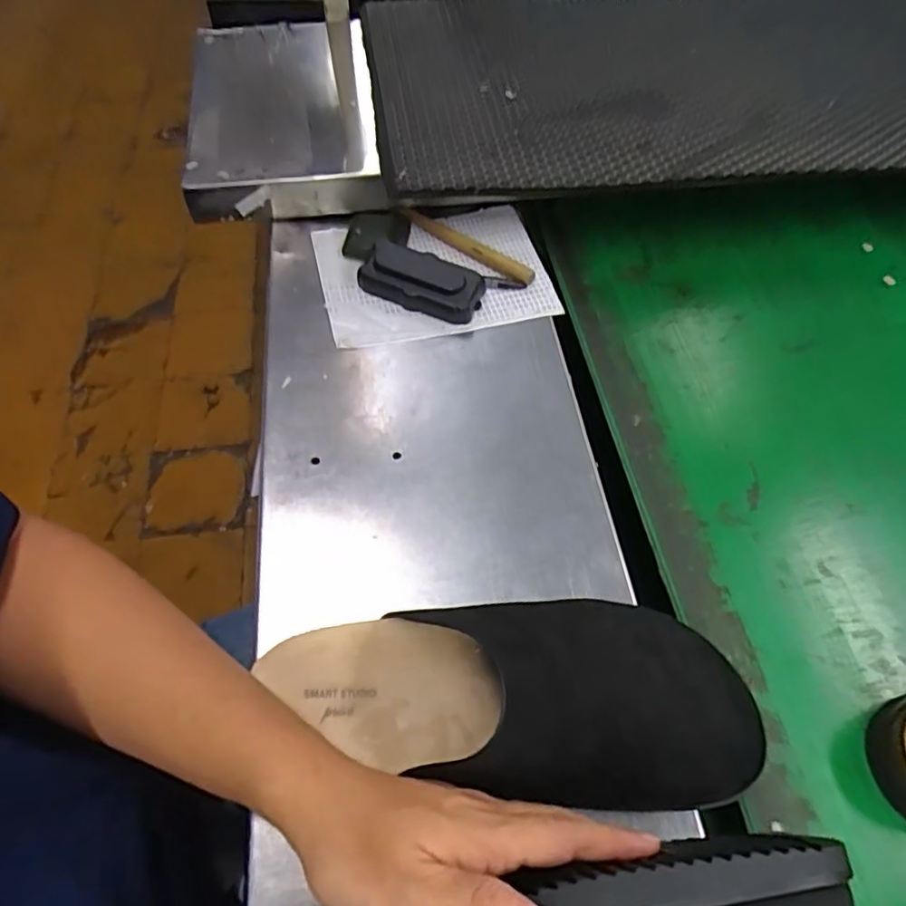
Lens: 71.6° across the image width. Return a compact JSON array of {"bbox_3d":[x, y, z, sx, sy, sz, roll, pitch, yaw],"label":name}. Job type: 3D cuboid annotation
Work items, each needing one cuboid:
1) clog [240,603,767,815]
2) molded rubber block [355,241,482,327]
[{"bbox_3d":[0.031,0.134,0.341,0.255,0.088,0.107,-1,57,-3],"label":"clog"},{"bbox_3d":[-0.028,-0.149,0.547,0.107,0.031,0.043,26,60,14],"label":"molded rubber block"}]

